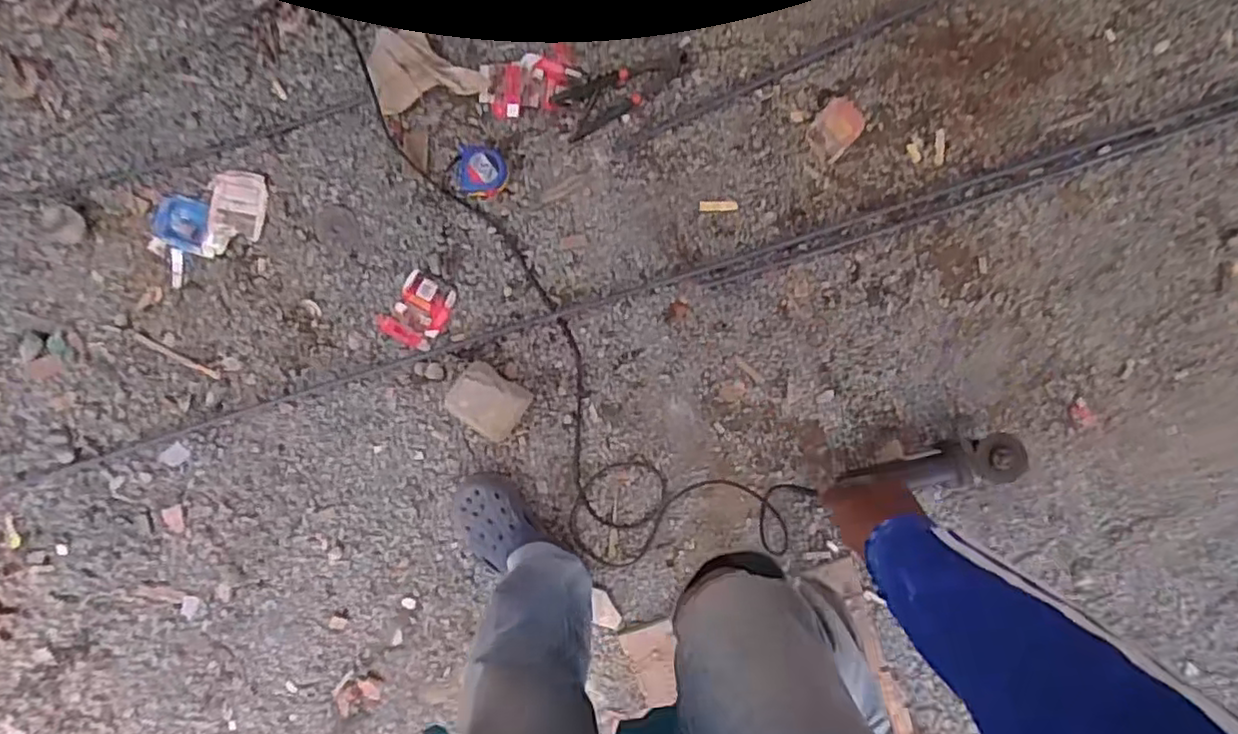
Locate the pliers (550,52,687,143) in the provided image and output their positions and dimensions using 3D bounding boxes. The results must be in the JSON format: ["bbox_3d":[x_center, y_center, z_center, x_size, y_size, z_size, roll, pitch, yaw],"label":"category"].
[{"bbox_3d":[0.003,-0.429,0.980,0.207,0.015,0.070,-29,93,0],"label":"pliers"}]

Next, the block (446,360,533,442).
[{"bbox_3d":[-0.203,0.054,0.988,0.112,0.078,0.090,29,91,-3],"label":"block"}]

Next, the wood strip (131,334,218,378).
[{"bbox_3d":[-0.686,-0.015,0.996,0.139,0.004,0.013,27,92,-3],"label":"wood strip"}]

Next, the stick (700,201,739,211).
[{"bbox_3d":[0.157,-0.253,1.008,0.059,0.011,0.016,0,93,-2],"label":"stick"}]

